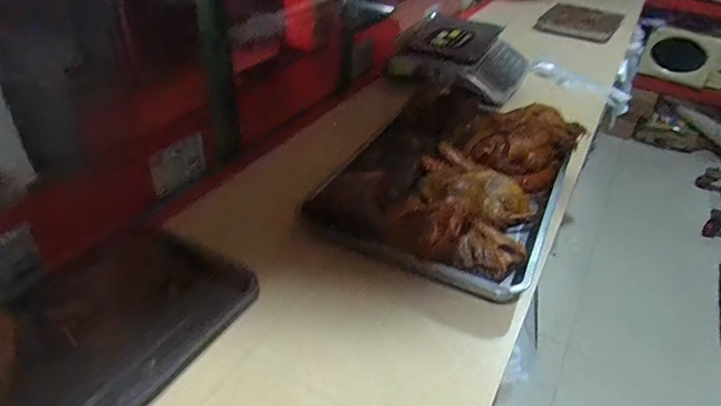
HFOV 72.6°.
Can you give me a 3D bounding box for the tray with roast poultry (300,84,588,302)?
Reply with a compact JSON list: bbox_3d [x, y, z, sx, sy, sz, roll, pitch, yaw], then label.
[{"bbox_3d":[0.184,-0.060,0.921,0.358,0.133,0.545,22,39,21],"label":"tray with roast poultry"}]

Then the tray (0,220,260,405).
[{"bbox_3d":[-0.360,0.160,0.623,0.286,0.036,0.376,22,39,21],"label":"tray"}]

